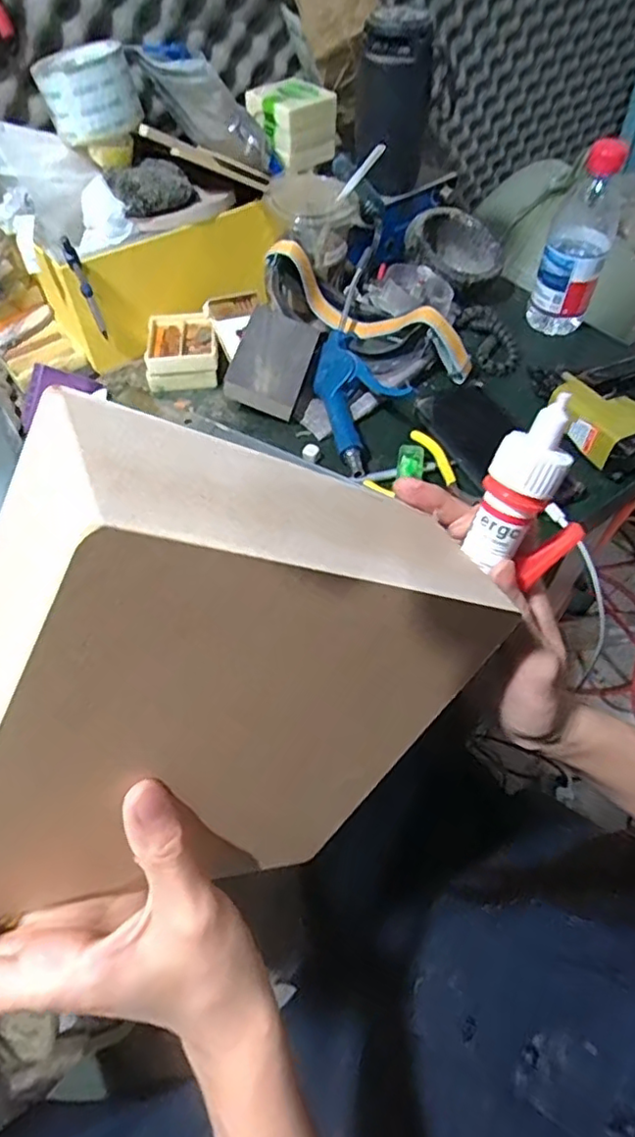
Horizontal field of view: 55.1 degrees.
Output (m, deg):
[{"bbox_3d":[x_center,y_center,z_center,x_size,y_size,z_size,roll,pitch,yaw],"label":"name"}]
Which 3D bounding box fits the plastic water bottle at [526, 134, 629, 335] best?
[{"bbox_3d":[0.263,-0.327,0.616,0.062,0.181,0.063,17,56,14],"label":"plastic water bottle"}]

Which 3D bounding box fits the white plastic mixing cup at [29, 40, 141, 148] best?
[{"bbox_3d":[-0.217,-0.449,0.572,0.080,0.060,0.078,-20,56,-12],"label":"white plastic mixing cup"}]

